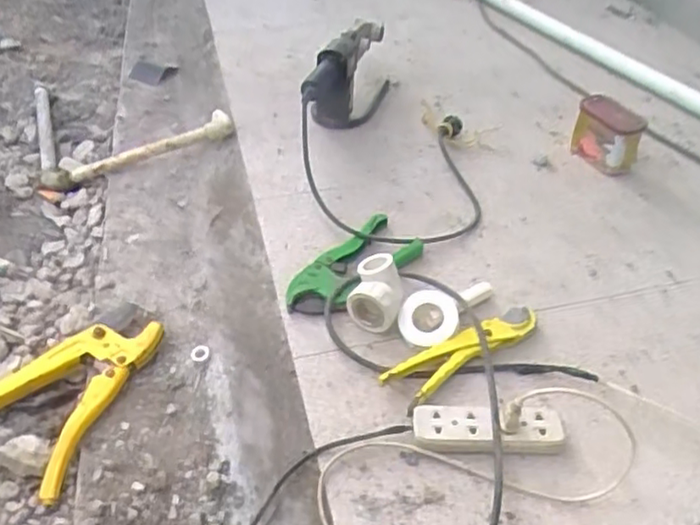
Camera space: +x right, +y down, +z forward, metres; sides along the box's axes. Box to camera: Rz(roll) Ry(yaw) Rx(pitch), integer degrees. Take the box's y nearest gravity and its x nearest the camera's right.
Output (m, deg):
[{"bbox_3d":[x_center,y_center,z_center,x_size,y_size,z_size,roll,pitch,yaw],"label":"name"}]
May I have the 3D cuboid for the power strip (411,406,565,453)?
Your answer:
[{"bbox_3d":[0.136,0.166,0.647,0.147,0.028,0.042,4,43,2],"label":"power strip"}]

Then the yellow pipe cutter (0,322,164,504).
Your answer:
[{"bbox_3d":[-0.336,0.136,0.731,0.165,0.031,0.217,14,44,13],"label":"yellow pipe cutter"}]

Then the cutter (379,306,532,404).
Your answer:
[{"bbox_3d":[0.128,0.095,0.728,0.196,0.022,0.048,-23,48,-24],"label":"cutter"}]

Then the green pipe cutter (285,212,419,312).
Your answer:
[{"bbox_3d":[0.001,0.003,0.830,0.091,0.033,0.194,34,52,30],"label":"green pipe cutter"}]

